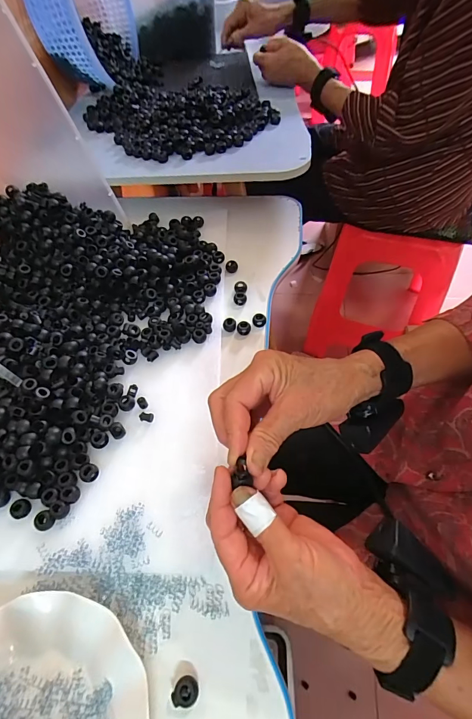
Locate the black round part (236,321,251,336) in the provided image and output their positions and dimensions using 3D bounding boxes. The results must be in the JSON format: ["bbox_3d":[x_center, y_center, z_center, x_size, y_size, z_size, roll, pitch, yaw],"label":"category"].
[{"bbox_3d":[0.010,-0.041,0.456,0.018,0.016,0.014,0,57,5],"label":"black round part"}]

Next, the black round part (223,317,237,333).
[{"bbox_3d":[-0.008,-0.045,0.460,0.017,0.010,0.018,-2,56,4],"label":"black round part"}]

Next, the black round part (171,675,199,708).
[{"bbox_3d":[-0.038,0.251,0.271,0.019,0.012,0.018,-2,56,4],"label":"black round part"}]

